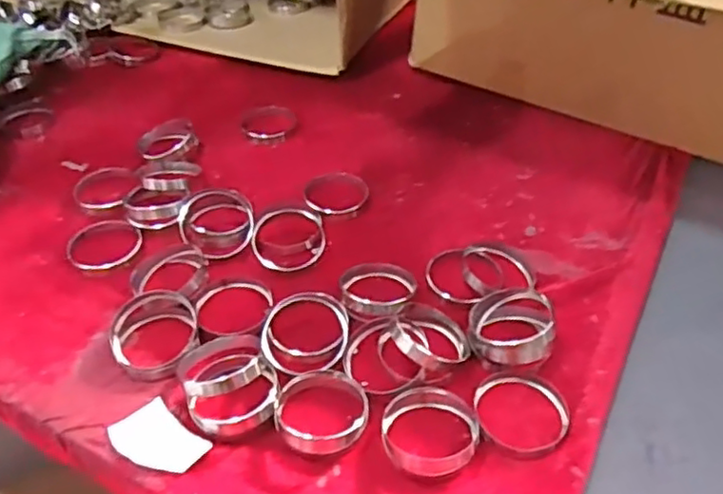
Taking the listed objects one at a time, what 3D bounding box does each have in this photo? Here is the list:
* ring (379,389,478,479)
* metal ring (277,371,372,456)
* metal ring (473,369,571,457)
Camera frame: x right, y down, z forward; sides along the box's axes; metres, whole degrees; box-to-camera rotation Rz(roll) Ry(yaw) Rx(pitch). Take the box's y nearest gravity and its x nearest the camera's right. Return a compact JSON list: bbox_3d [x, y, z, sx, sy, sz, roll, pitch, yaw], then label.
[{"bbox_3d":[0.053,0.141,0.497,0.074,0.012,0.071,-1,45,1],"label":"ring"},{"bbox_3d":[-0.030,0.127,0.494,0.071,0.018,0.064,-11,46,-9],"label":"metal ring"},{"bbox_3d":[0.129,0.130,0.514,0.077,0.018,0.077,-1,45,1],"label":"metal ring"}]

